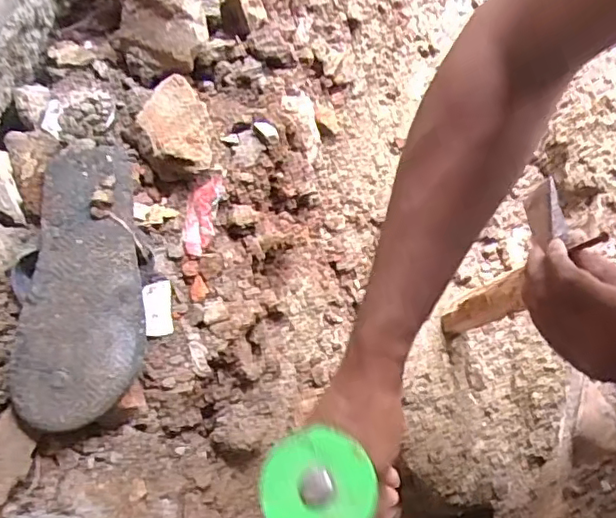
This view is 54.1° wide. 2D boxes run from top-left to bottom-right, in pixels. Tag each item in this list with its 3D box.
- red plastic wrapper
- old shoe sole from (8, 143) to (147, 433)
[{"bbox_3d":[-0.106,-0.046,0.607,0.031,0.008,0.088,9,65,3],"label":"red plastic wrapper"},{"bbox_3d":[-0.203,0.012,0.558,0.104,0.039,0.272,-3,65,-3],"label":"old shoe sole"}]

